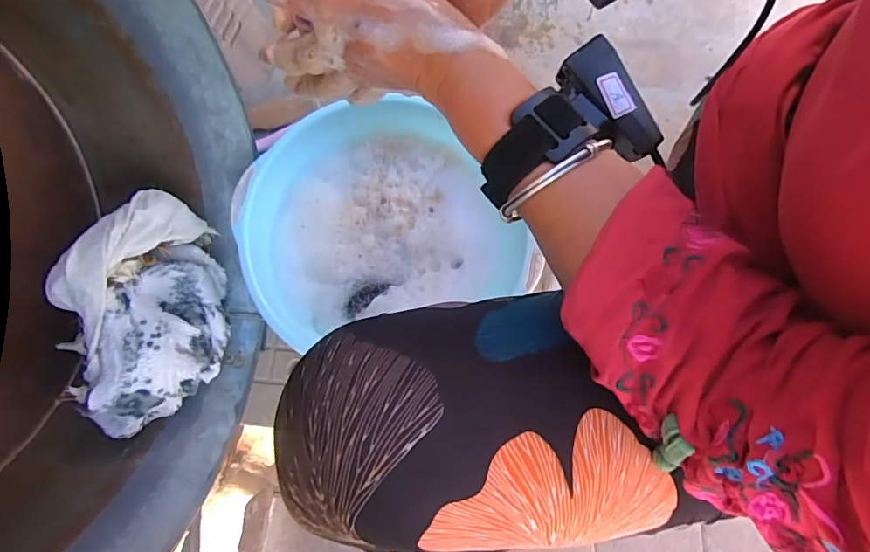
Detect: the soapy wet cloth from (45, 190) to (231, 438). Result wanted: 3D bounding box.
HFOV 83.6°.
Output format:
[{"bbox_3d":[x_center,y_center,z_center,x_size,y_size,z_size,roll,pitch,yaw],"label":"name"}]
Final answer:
[{"bbox_3d":[-0.328,0.033,0.538,0.146,0.107,0.255,-14,80,-1],"label":"soapy wet cloth"}]

